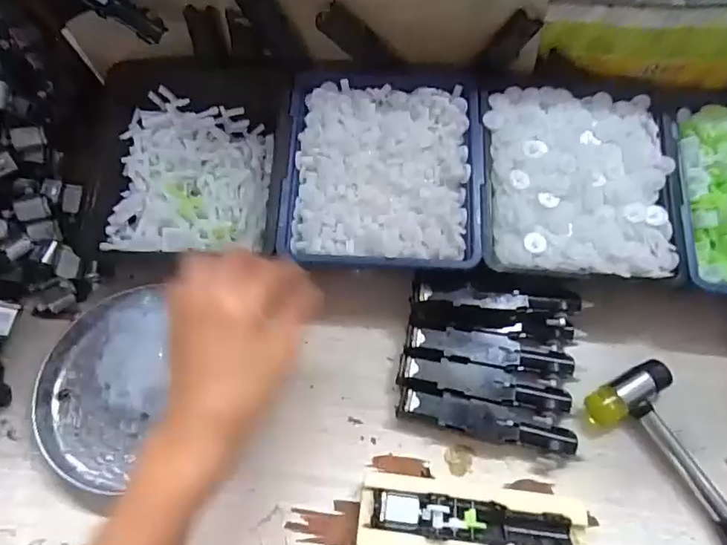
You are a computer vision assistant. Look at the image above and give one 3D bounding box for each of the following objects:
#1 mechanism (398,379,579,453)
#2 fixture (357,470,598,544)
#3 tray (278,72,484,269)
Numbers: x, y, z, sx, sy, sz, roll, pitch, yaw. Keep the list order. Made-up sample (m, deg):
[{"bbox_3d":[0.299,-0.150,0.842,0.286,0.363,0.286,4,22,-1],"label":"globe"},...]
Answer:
[{"bbox_3d":[0.084,0.101,0.355,0.118,0.016,0.025,13,63,5],"label":"mechanism"},{"bbox_3d":[0.071,0.156,0.321,0.146,0.029,0.044,7,63,2],"label":"fixture"},{"bbox_3d":[0.015,-0.083,0.390,0.144,0.030,0.163,2,62,-1],"label":"tray"}]

